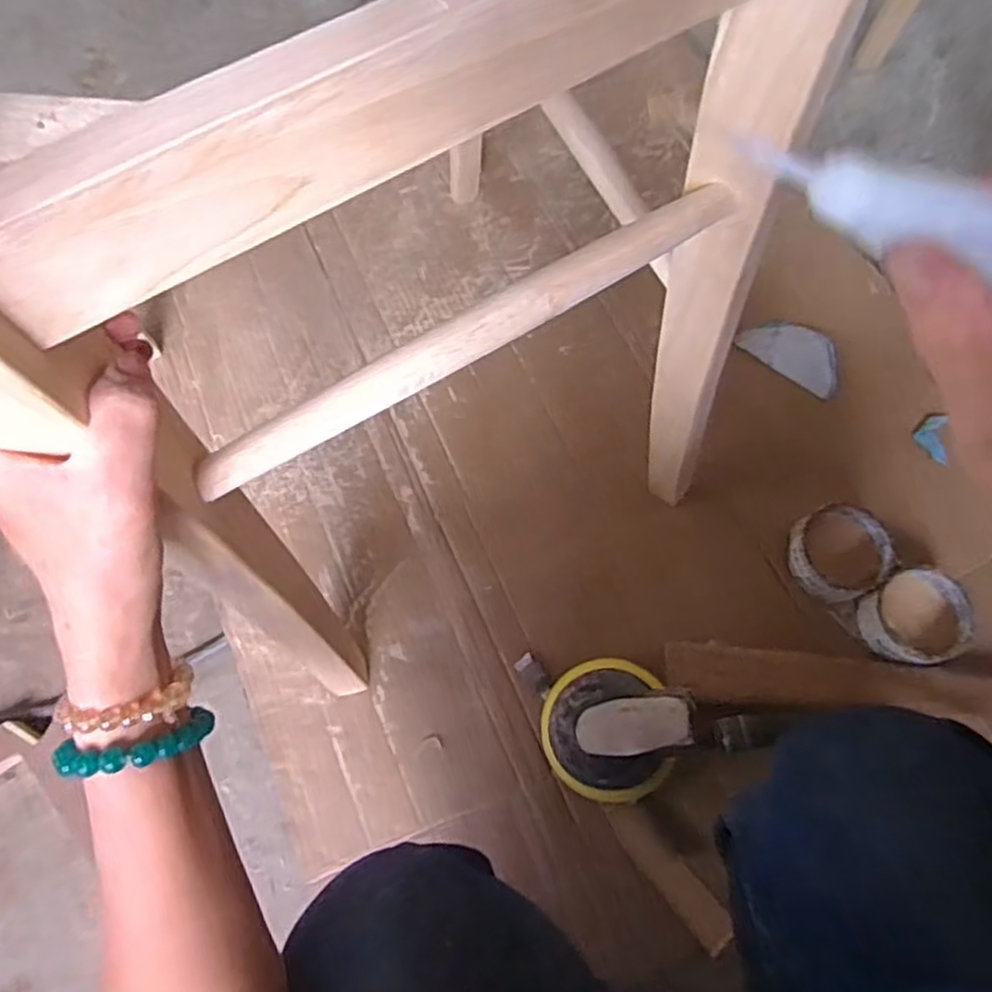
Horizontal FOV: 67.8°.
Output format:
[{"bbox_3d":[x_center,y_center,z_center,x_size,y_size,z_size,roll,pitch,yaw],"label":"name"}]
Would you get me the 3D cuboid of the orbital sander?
[{"bbox_3d":[0.100,0.196,0.627,0.112,0.121,0.116,-35,70,-12],"label":"orbital sander"}]

